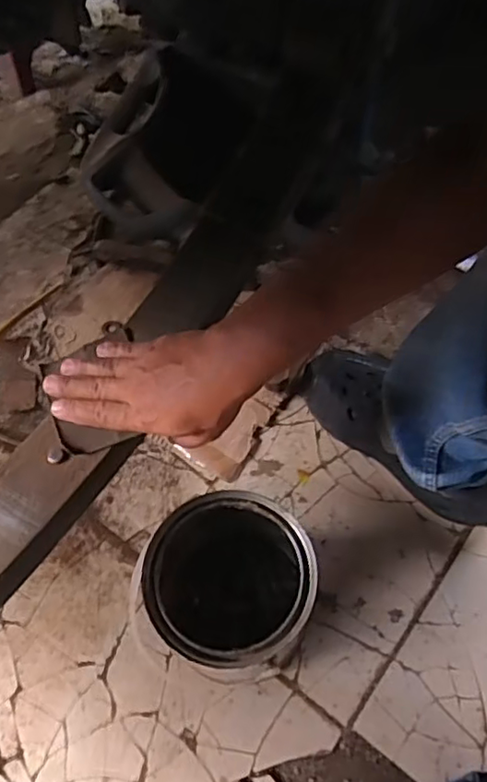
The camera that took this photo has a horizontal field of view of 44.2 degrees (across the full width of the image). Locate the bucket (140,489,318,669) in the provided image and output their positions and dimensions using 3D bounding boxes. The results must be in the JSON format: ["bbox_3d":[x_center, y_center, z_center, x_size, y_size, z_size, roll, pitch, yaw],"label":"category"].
[{"bbox_3d":[-0.011,0.194,0.590,0.145,0.160,0.148,0,60,1],"label":"bucket"}]

